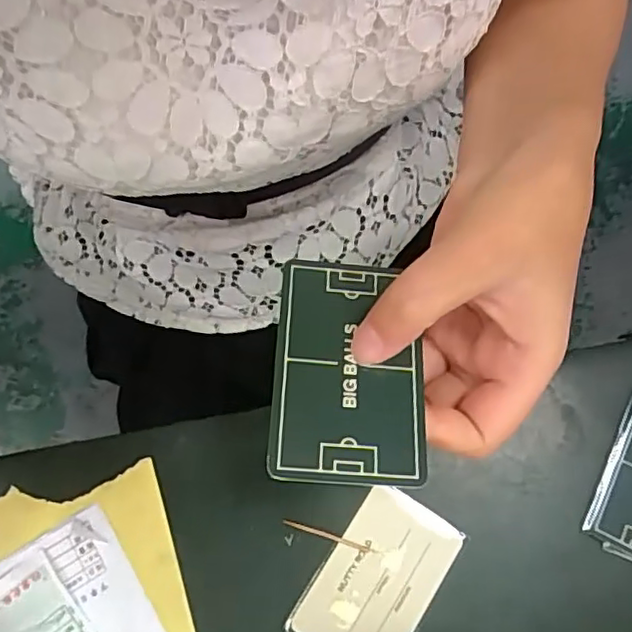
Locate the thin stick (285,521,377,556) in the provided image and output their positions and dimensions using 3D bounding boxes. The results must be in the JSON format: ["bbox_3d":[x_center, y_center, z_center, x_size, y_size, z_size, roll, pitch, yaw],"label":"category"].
[{"bbox_3d":[0.008,0.114,0.317,0.051,0.004,0.004,17,77,3],"label":"thin stick"}]

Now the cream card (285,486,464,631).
[{"bbox_3d":[0.032,0.135,0.312,0.055,0.004,0.085,32,77,8],"label":"cream card"}]

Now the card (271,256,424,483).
[{"bbox_3d":[0.011,0.018,0.223,0.052,0.004,0.083,5,63,-4],"label":"card"}]

